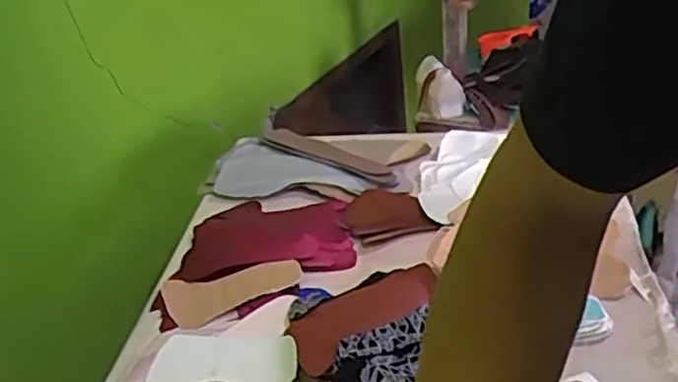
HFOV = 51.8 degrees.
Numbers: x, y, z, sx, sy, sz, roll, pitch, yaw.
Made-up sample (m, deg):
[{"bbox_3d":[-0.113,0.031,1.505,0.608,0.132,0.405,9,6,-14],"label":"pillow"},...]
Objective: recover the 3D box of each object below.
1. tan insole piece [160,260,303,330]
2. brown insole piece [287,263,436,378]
[{"bbox_3d":[-0.129,0.125,0.861,0.166,0.054,0.018,-12,12,-17],"label":"tan insole piece"},{"bbox_3d":[0.026,0.131,0.765,0.181,0.017,0.067,-25,46,-27],"label":"brown insole piece"}]

